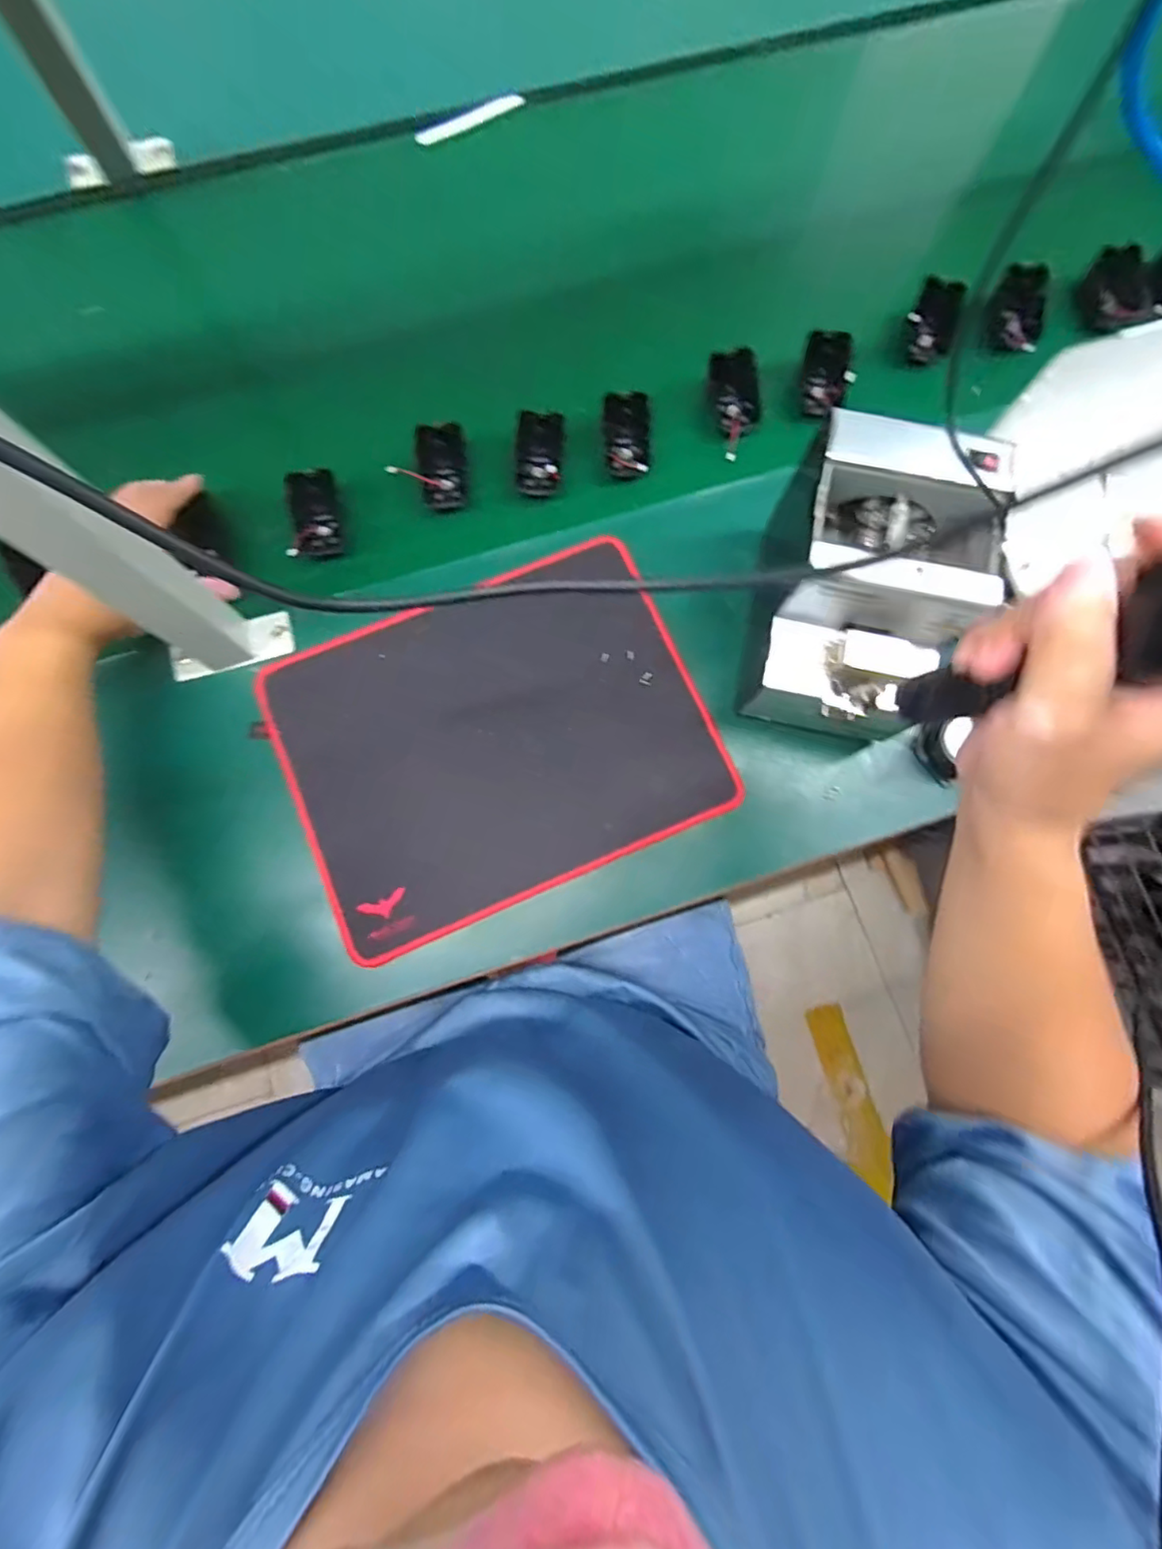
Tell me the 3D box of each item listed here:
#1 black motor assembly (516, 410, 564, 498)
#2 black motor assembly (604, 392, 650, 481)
[{"bbox_3d":[-0.037,-0.290,0.543,0.044,0.039,0.062,4,79,0],"label":"black motor assembly"},{"bbox_3d":[0.042,-0.307,0.543,0.044,0.033,0.063,-2,79,-1],"label":"black motor assembly"}]

